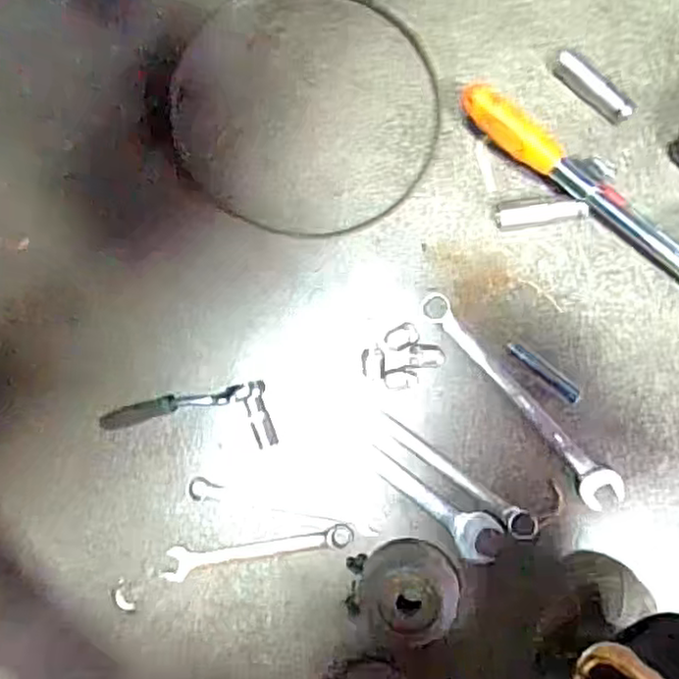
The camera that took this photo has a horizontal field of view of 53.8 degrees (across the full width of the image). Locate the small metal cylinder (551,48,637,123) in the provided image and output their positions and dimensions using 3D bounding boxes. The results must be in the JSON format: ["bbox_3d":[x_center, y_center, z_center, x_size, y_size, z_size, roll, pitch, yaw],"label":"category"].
[{"bbox_3d":[0.229,-0.229,0.607,0.083,0.025,0.022,43,91,5],"label":"small metal cylinder"}]

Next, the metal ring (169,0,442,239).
[{"bbox_3d":[-0.034,-0.220,0.639,0.261,0.005,0.239,17,89,5],"label":"metal ring"}]

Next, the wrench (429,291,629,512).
[{"bbox_3d":[0.164,0.054,0.608,0.034,0.009,0.246,-42,85,2],"label":"wrench"}]

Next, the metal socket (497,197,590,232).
[{"bbox_3d":[0.183,-0.117,0.608,0.080,0.018,0.028,-9,87,4],"label":"metal socket"}]

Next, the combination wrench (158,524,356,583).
[{"bbox_3d":[-0.076,0.194,0.622,0.178,0.006,0.028,-12,87,4],"label":"combination wrench"}]

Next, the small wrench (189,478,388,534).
[{"bbox_3d":[-0.050,0.155,0.624,0.182,0.004,0.022,9,88,5],"label":"small wrench"}]

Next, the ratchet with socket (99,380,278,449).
[{"bbox_3d":[-0.143,0.081,0.622,0.157,0.017,0.061,-10,87,4],"label":"ratchet with socket"}]

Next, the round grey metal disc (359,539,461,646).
[{"bbox_3d":[0.063,0.225,0.597,0.087,0.025,0.083,0,88,4],"label":"round grey metal disc"}]

